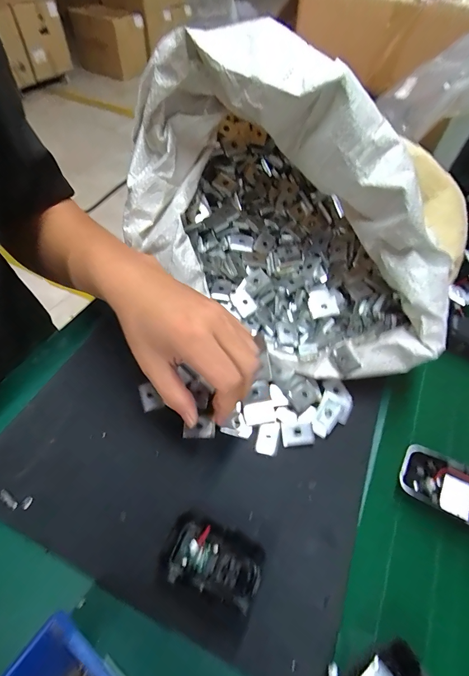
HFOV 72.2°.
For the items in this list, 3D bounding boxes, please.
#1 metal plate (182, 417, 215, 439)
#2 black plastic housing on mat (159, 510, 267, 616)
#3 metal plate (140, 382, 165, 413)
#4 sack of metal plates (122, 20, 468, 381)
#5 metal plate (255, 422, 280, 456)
[{"bbox_3d":[-0.032,0.081,0.289,0.028,0.004,0.019,2,54,-1],"label":"metal plate"},{"bbox_3d":[-0.016,0.157,0.229,0.068,0.019,0.040,18,55,10],"label":"black plastic housing on mat"},{"bbox_3d":[-0.081,0.055,0.306,0.018,0.004,0.029,-21,58,-17],"label":"metal plate"},{"bbox_3d":[0.064,-0.129,0.312,0.321,0.178,0.198,33,59,20],"label":"sack of metal plates"},{"bbox_3d":[0.030,0.089,0.287,0.018,0.004,0.029,11,54,5],"label":"metal plate"}]

